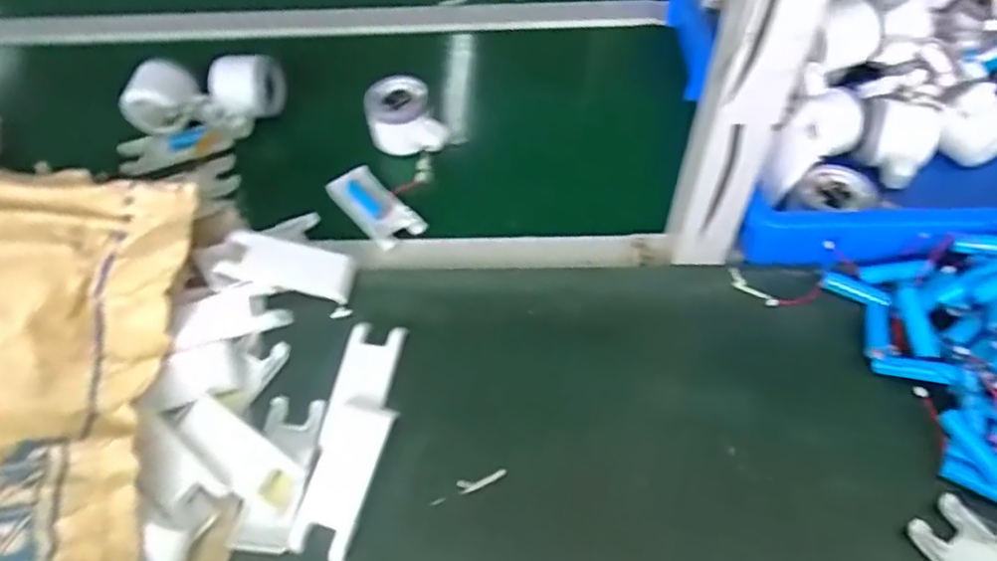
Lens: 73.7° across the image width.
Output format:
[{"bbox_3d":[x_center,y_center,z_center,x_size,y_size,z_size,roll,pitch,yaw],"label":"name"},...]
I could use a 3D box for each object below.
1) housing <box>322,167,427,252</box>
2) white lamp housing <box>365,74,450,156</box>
[{"bbox_3d":[-0.108,-0.063,0.591,0.045,0.014,0.096,-36,61,-20],"label":"housing"},{"bbox_3d":[-0.087,-0.151,0.621,0.063,0.045,0.069,-19,57,-10],"label":"white lamp housing"}]

